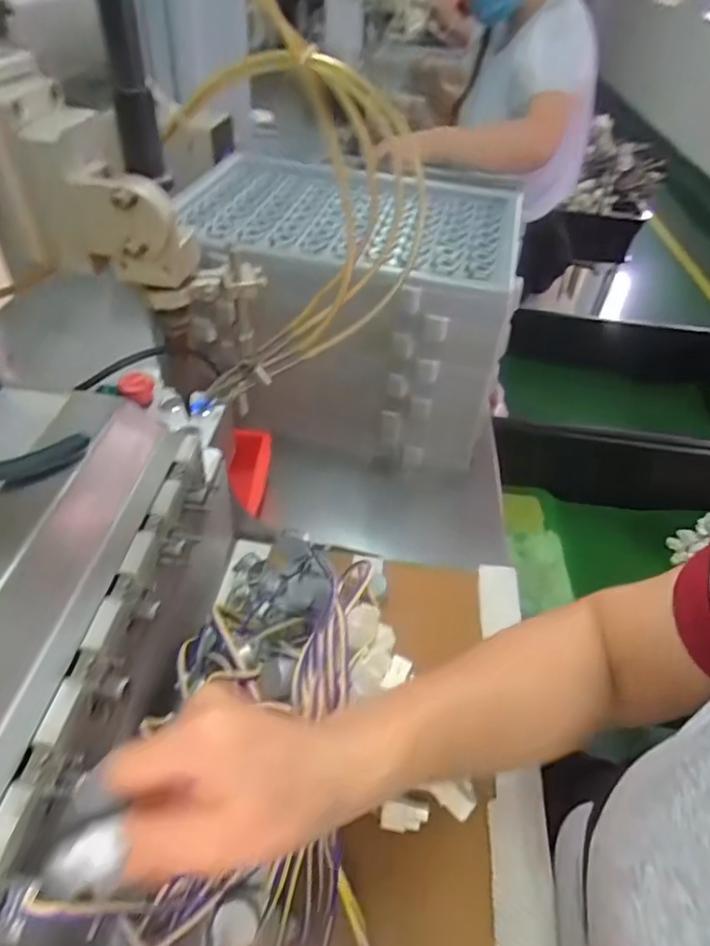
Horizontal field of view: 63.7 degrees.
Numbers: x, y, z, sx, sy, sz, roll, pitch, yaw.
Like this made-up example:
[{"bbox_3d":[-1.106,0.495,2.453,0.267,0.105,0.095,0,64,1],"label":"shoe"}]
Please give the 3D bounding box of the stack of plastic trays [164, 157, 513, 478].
[{"bbox_3d":[-0.016,-0.215,0.742,0.389,0.237,0.301,9,44,4],"label":"stack of plastic trays"}]

